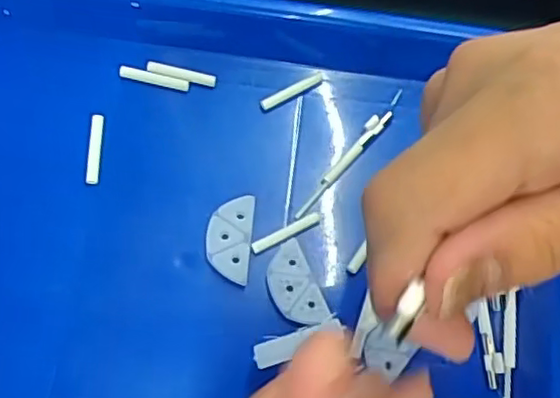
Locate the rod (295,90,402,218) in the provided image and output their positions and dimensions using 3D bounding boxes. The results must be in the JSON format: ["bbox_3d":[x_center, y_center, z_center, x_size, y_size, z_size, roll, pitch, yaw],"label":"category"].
[{"bbox_3d":[0.035,-0.023,0.304,0.008,0.004,0.083,36,73,9],"label":"rod"}]

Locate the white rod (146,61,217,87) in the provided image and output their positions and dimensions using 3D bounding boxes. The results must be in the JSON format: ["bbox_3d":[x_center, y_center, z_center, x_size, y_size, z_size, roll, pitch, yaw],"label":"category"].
[{"bbox_3d":[-0.048,-0.061,0.313,0.034,0.004,0.005,11,71,1],"label":"white rod"}]

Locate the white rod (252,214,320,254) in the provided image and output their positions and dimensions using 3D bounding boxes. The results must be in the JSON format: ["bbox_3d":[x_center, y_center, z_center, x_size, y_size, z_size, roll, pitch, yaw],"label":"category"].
[{"bbox_3d":[0.003,0.015,0.288,0.034,0.004,0.005,-26,74,-11],"label":"white rod"}]

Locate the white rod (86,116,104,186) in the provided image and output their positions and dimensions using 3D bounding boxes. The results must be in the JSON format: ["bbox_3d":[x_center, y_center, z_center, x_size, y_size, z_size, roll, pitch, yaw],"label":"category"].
[{"bbox_3d":[-0.086,-0.023,0.298,0.006,0.004,0.033,2,71,-2],"label":"white rod"}]

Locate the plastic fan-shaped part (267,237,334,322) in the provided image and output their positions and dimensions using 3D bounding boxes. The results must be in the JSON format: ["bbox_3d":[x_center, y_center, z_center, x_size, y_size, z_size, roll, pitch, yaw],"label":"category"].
[{"bbox_3d":[0.006,0.038,0.278,0.019,0.007,0.039,-21,73,-9],"label":"plastic fan-shaped part"}]

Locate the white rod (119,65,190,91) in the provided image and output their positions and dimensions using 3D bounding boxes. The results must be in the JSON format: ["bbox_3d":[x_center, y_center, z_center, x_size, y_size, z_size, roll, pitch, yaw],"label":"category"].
[{"bbox_3d":[-0.061,-0.059,0.312,0.034,0.004,0.005,11,71,1],"label":"white rod"}]

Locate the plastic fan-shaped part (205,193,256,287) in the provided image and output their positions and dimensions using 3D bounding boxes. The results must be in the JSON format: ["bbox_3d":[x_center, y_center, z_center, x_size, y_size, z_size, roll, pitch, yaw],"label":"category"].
[{"bbox_3d":[-0.022,0.017,0.285,0.019,0.005,0.038,7,71,0],"label":"plastic fan-shaped part"}]

